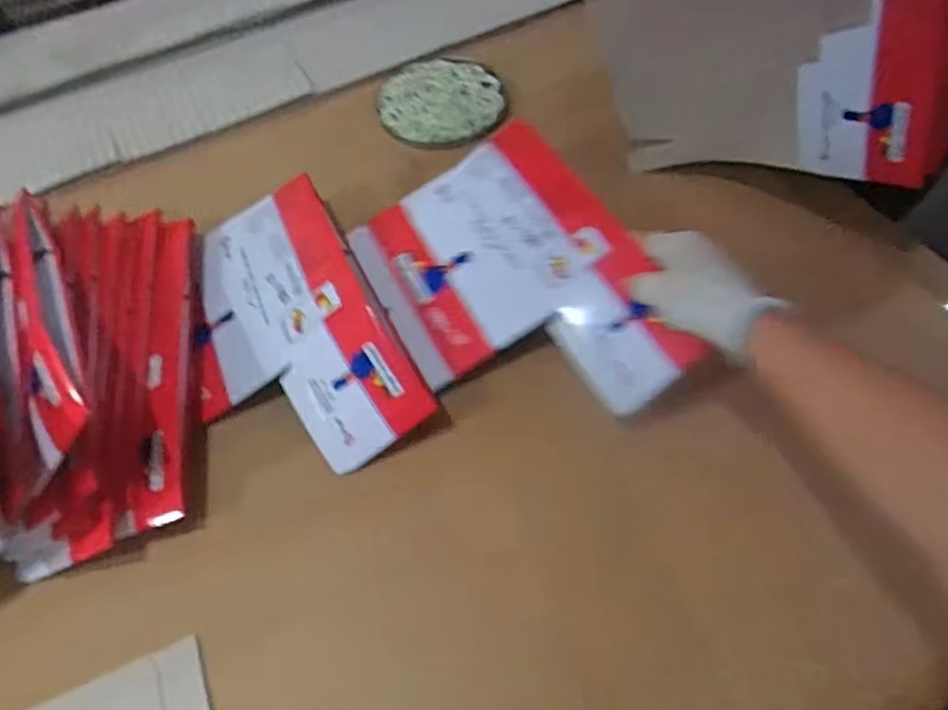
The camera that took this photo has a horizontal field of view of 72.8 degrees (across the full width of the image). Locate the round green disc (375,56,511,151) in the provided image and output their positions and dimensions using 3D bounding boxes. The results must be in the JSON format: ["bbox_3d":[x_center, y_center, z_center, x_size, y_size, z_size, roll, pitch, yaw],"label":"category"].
[{"bbox_3d":[-0.041,-0.337,0.850,0.164,0.014,0.184,5,57,7],"label":"round green disc"}]

